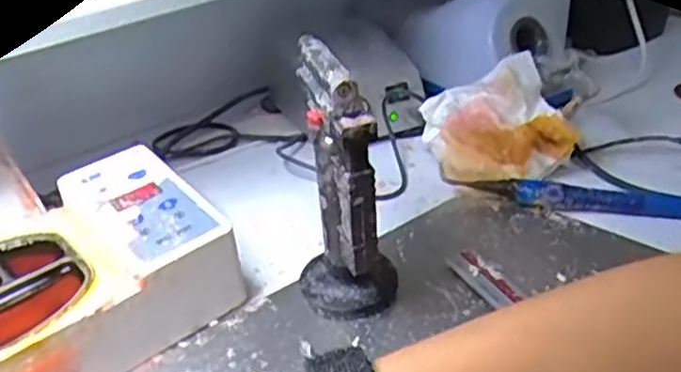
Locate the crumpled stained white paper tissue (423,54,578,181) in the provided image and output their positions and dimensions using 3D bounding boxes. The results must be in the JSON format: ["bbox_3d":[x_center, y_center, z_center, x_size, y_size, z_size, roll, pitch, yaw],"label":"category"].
[{"bbox_3d":[0.123,-0.044,0.530,0.102,0.061,0.093,-18,37,-20],"label":"crumpled stained white paper tissue"}]

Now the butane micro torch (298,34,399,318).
[{"bbox_3d":[0.002,0.004,0.386,0.057,0.148,0.059,-2,34,3],"label":"butane micro torch"}]

